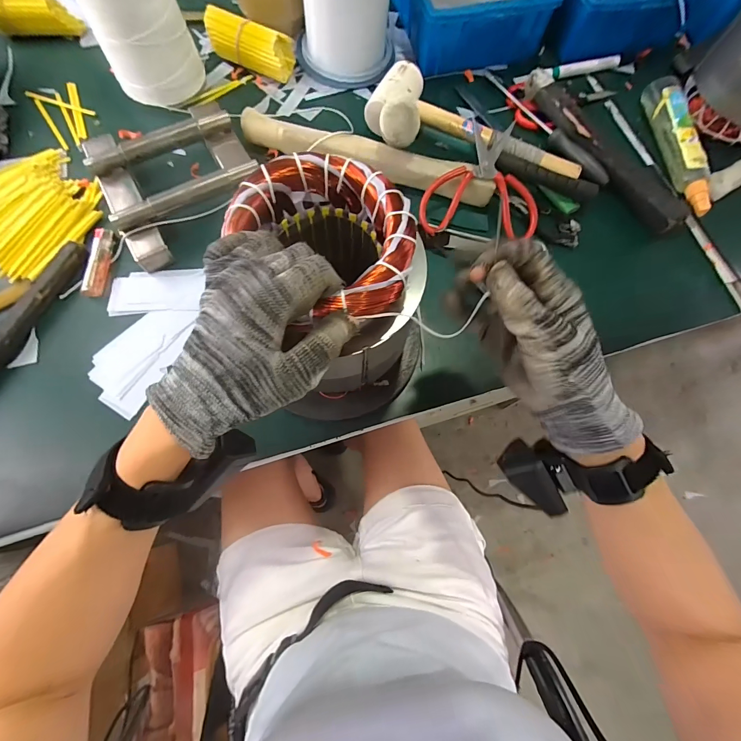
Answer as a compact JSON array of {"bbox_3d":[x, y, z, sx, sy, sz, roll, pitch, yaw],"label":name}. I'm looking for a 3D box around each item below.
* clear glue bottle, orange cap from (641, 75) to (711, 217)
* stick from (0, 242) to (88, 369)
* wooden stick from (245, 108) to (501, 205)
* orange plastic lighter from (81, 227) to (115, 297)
[{"bbox_3d":[0.421,-0.314,0.482,0.036,0.030,0.226,-2,72,-4],"label":"clear glue bottle, orange cap"},{"bbox_3d":[-0.389,-0.031,0.373,0.026,0.017,0.257,22,72,4],"label":"stick"},{"bbox_3d":[-0.003,-0.272,0.455,0.326,0.031,0.049,17,72,3],"label":"wooden stick"},{"bbox_3d":[-0.319,-0.129,0.419,0.022,0.008,0.087,0,73,-2],"label":"orange plastic lighter"}]

